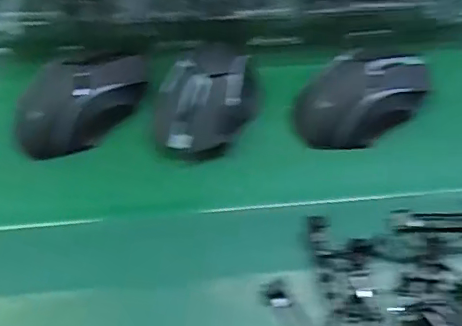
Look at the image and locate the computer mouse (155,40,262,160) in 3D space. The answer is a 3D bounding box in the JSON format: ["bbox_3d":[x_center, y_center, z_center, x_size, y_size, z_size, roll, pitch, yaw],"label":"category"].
[{"bbox_3d":[-0.020,-0.047,0.436,0.064,0.035,0.102,19,58,14],"label":"computer mouse"}]

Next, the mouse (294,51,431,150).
[{"bbox_3d":[0.102,-0.053,0.437,0.106,0.041,0.060,-34,61,-20],"label":"mouse"}]

